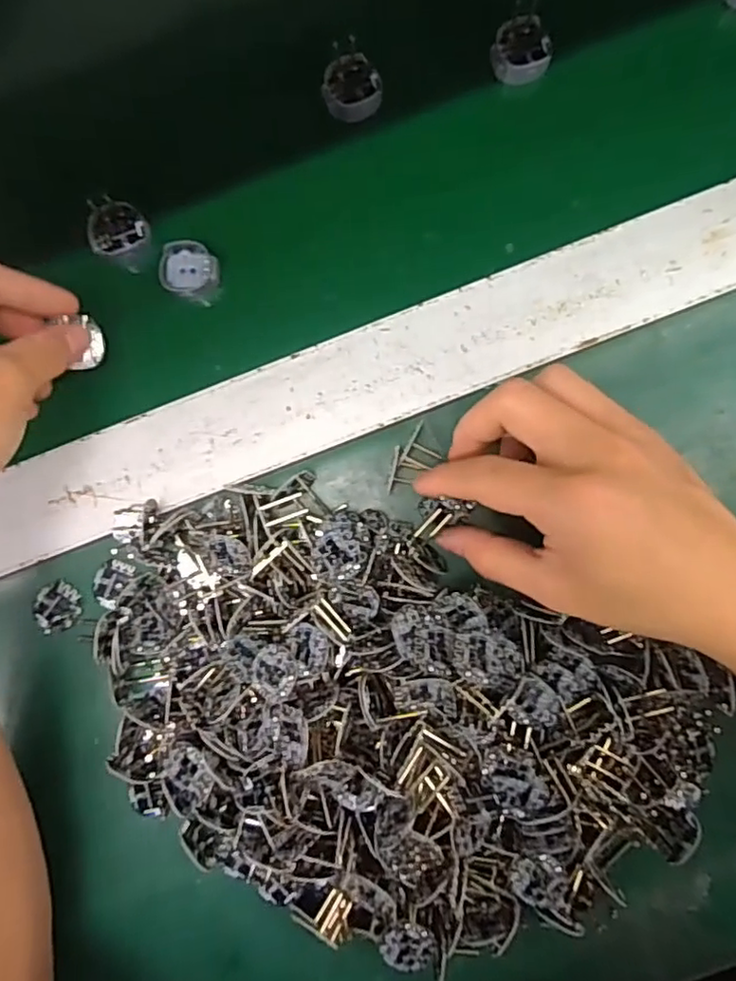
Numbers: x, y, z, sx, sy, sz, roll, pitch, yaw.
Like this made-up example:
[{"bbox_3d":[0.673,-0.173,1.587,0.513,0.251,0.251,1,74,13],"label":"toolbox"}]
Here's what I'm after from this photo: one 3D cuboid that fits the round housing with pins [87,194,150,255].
[{"bbox_3d":[-0.126,-0.132,0.317,0.028,0.011,0.026,0,90,2],"label":"round housing with pins"}]

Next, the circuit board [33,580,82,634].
[{"bbox_3d":[-0.154,0.058,0.314,0.023,0.004,0.023,-31,89,1],"label":"circuit board"}]

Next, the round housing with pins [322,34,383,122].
[{"bbox_3d":[-0.008,-0.201,0.313,0.029,0.023,0.026,-6,89,2],"label":"round housing with pins"}]

